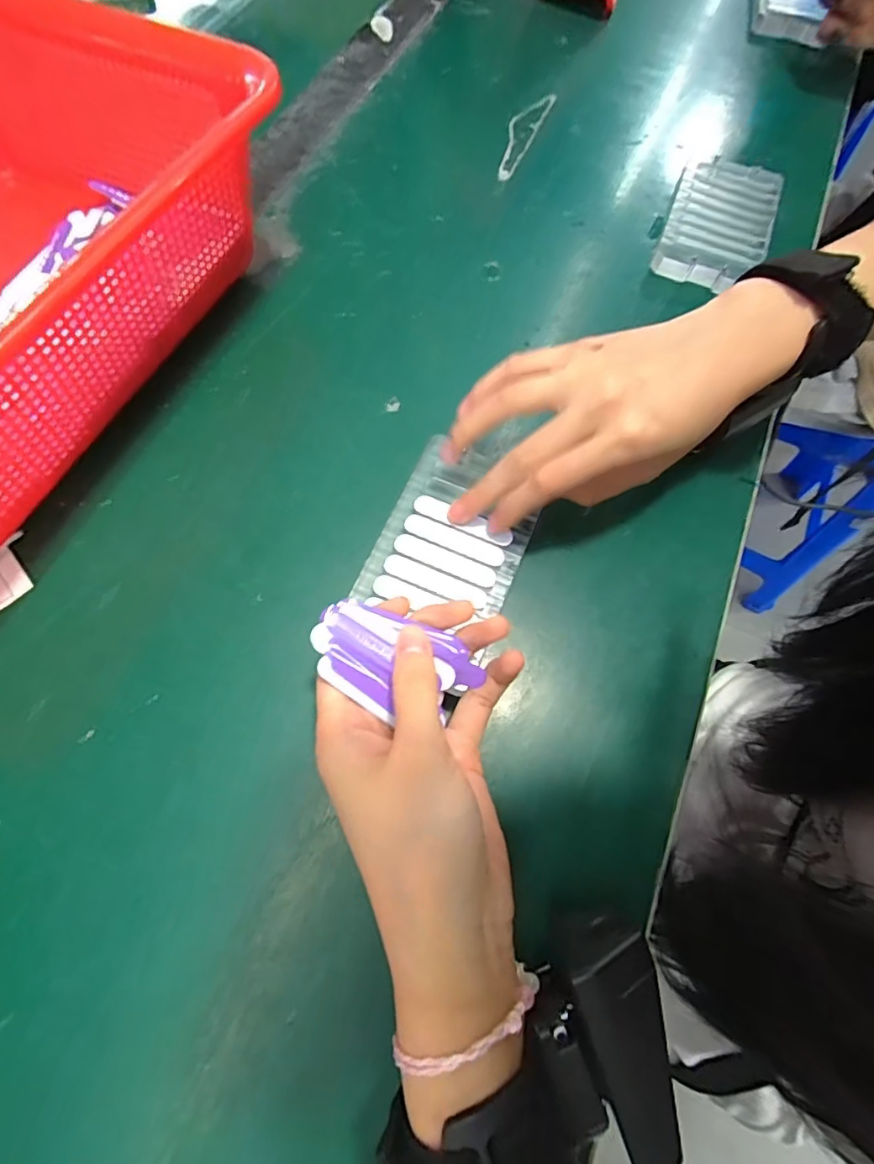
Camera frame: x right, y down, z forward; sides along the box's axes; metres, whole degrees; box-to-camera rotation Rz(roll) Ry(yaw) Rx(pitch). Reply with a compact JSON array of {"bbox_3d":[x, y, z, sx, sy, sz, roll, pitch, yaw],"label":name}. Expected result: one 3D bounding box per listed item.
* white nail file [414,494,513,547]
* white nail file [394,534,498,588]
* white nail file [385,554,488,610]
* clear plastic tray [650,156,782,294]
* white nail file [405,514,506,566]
[{"bbox_3d":[0.013,-0.031,0.273,0.052,0.004,0.011,24,69,8],"label":"white nail file"},{"bbox_3d":[0.004,-0.010,0.264,0.051,0.004,0.011,22,70,0],"label":"white nail file"},{"bbox_3d":[0.000,0.000,0.259,0.051,0.004,0.011,22,68,0],"label":"white nail file"},{"bbox_3d":[0.196,-0.250,0.375,0.068,0.014,0.115,20,68,6],"label":"clear plastic tray"},{"bbox_3d":[0.009,-0.021,0.268,0.051,0.004,0.011,22,74,1],"label":"white nail file"}]

